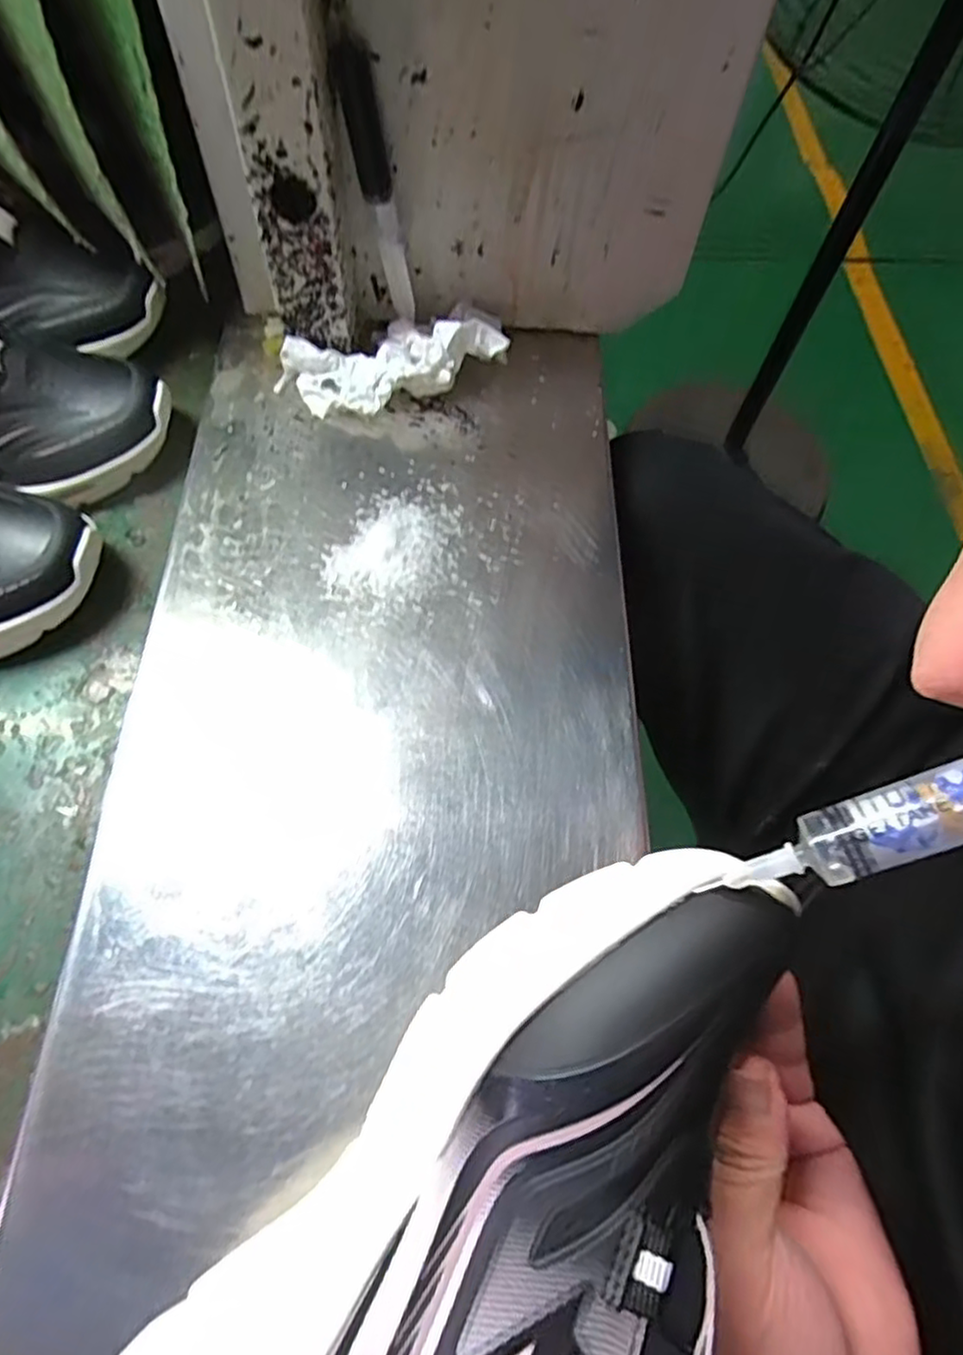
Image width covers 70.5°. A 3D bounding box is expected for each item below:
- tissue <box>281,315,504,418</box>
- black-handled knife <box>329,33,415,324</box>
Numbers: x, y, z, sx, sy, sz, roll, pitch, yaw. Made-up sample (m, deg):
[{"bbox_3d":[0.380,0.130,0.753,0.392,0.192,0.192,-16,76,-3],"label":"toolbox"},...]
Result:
[{"bbox_3d":[-0.051,-0.184,0.390,0.131,0.038,0.057,-7,65,-7],"label":"tissue"},{"bbox_3d":[-0.053,-0.245,0.347,0.020,0.118,0.014,-16,65,-11],"label":"black-handled knife"}]

